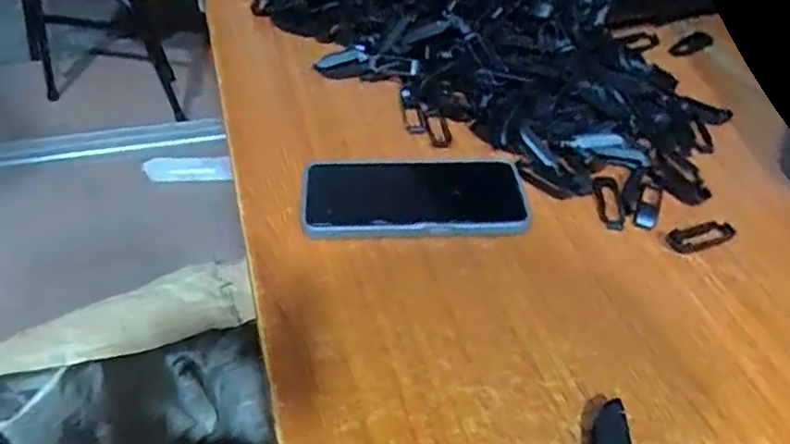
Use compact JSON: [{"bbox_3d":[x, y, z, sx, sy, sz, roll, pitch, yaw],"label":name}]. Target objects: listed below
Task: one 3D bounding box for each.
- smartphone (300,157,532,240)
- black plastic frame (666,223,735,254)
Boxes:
[{"bbox_3d":[0.013,-0.021,0.486,0.162,0.013,0.082,-2,44,-6],"label":"smartphone"},{"bbox_3d":[0.225,0.011,0.477,0.054,0.004,0.021,-11,45,-15],"label":"black plastic frame"}]

